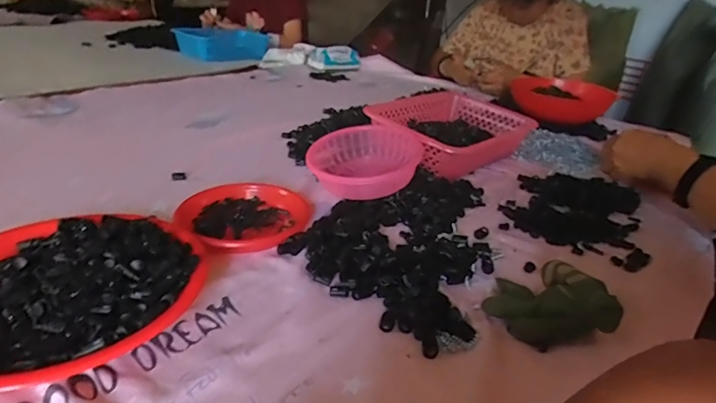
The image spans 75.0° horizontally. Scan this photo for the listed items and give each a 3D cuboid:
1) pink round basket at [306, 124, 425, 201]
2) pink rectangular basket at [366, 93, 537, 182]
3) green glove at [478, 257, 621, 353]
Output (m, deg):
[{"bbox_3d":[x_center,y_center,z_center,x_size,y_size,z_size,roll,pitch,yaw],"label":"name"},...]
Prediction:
[{"bbox_3d":[0.008,-0.061,0.724,0.172,0.073,0.150,10,28,8],"label":"pink round basket"},{"bbox_3d":[0.167,-0.137,0.904,0.236,0.076,0.318,27,35,34],"label":"pink rectangular basket"},{"bbox_3d":[0.198,0.097,0.473,0.118,0.059,0.100,21,31,26],"label":"green glove"}]

